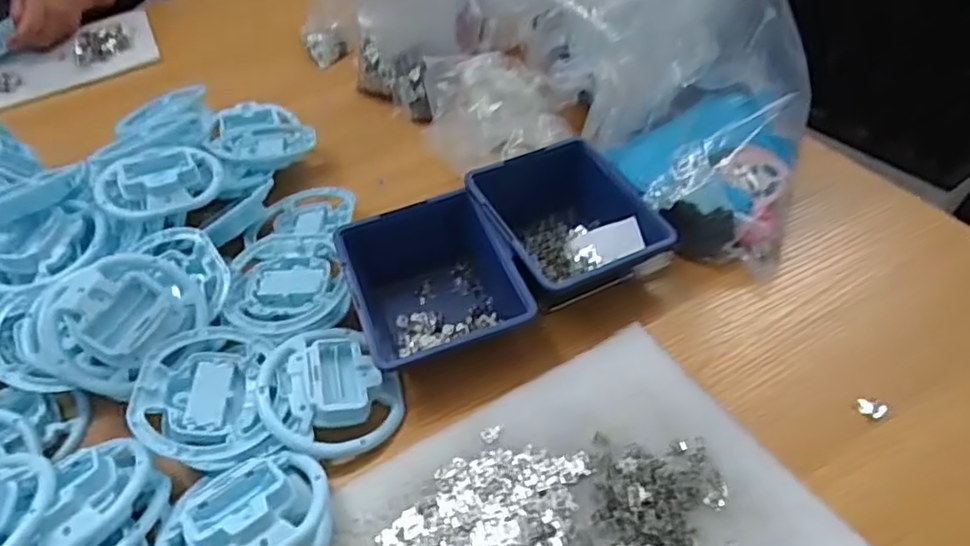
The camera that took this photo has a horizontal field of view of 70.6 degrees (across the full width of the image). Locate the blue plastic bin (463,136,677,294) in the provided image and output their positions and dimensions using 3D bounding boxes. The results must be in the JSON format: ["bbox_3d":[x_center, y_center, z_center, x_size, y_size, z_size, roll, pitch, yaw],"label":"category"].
[{"bbox_3d":[0.066,-0.044,0.565,0.128,0.061,0.137,-22,48,-13],"label":"blue plastic bin"}]

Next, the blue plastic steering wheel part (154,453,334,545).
[{"bbox_3d":[-0.143,0.153,0.406,0.101,0.030,0.089,-22,50,-14],"label":"blue plastic steering wheel part"}]

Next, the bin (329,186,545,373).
[{"bbox_3d":[-0.040,0.011,0.536,0.122,0.061,0.138,-18,48,-10],"label":"bin"}]

